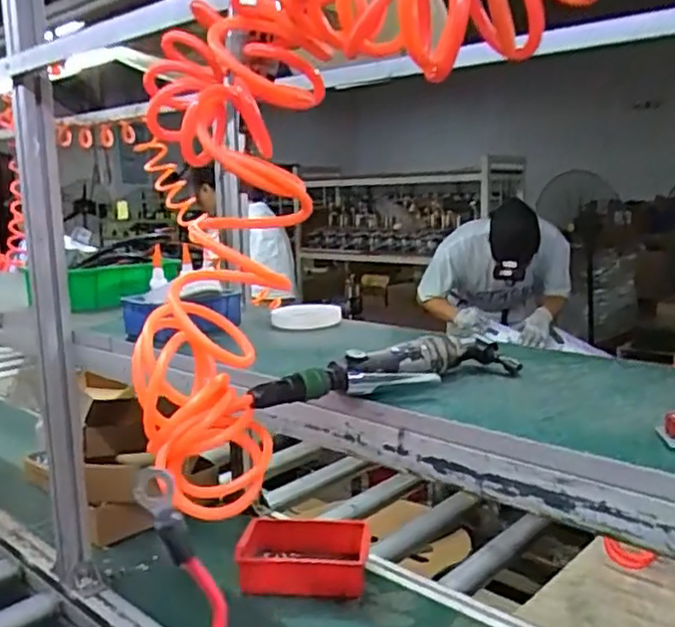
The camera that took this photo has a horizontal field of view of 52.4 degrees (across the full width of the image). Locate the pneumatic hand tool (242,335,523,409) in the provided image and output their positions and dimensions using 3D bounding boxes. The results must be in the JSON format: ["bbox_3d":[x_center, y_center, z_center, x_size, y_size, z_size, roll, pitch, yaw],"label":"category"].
[{"bbox_3d":[0.052,0.055,0.658,0.291,0.043,0.059,-8,12,-31],"label":"pneumatic hand tool"}]

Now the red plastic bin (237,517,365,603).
[{"bbox_3d":[-0.054,0.382,1.061,0.195,0.065,0.149,-1,10,6],"label":"red plastic bin"}]

